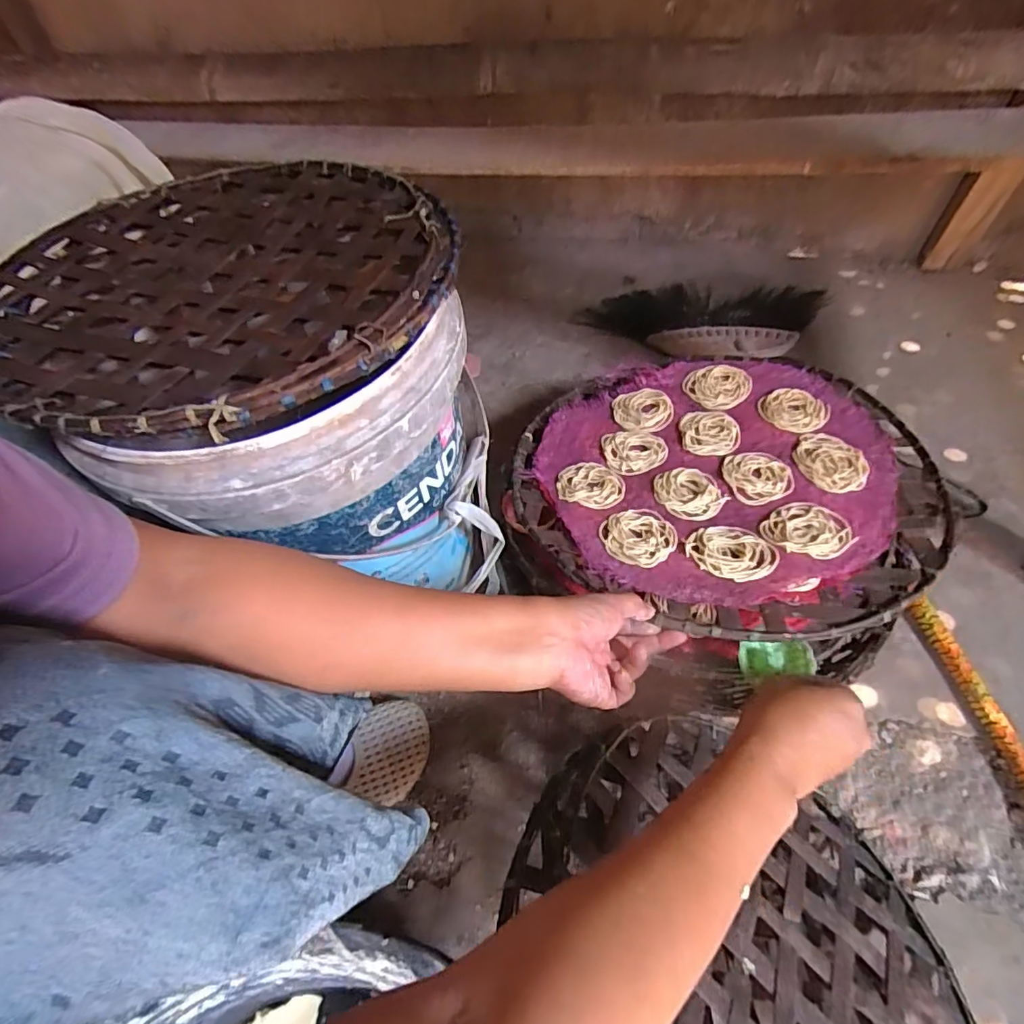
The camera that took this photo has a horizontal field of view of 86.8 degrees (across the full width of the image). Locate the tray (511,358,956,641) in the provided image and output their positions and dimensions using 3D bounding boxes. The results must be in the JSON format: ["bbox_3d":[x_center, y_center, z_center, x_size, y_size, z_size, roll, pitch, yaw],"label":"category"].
[{"bbox_3d":[0.208,-0.038,0.556,0.402,0.062,0.383,-4,55,3],"label":"tray"}]

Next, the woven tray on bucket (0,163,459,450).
[{"bbox_3d":[-0.215,-0.177,0.402,0.324,0.029,0.321,35,65,26],"label":"woven tray on bucket"}]

